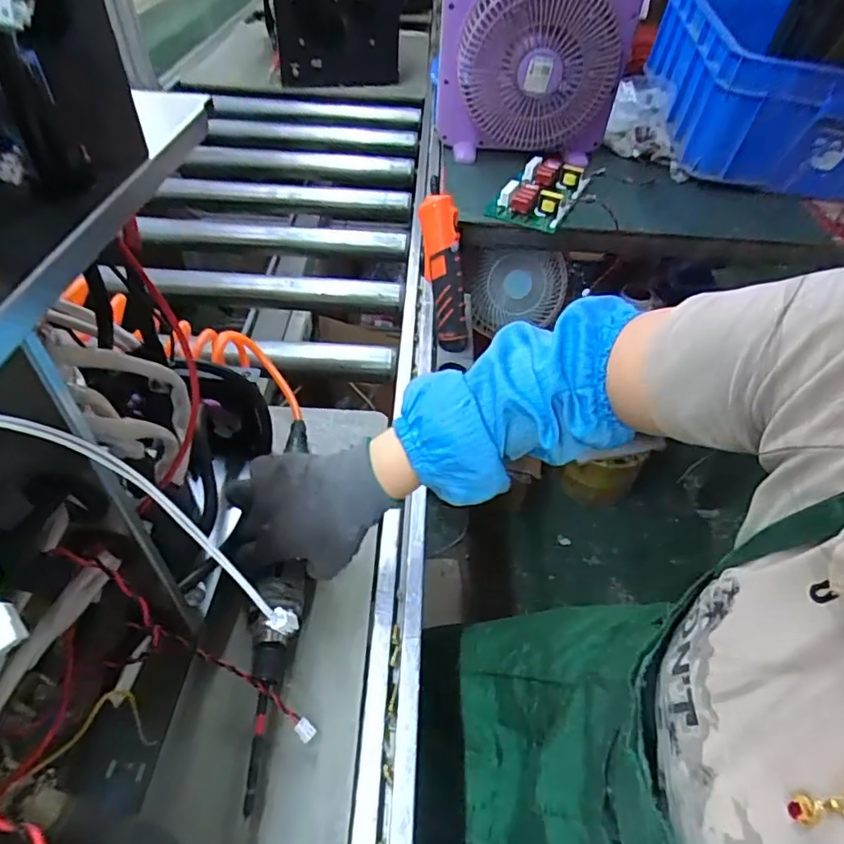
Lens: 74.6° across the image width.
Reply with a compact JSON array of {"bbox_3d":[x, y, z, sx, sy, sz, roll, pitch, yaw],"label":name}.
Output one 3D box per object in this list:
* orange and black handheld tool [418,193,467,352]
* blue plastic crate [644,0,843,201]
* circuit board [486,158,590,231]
[{"bbox_3d":[0.029,-0.188,0.714,0.040,0.191,0.039,-16,22,-19],"label":"orange and black handheld tool"},{"bbox_3d":[0.701,-0.690,1.110,0.404,0.203,0.662,5,47,1],"label":"blue plastic crate"},{"bbox_3d":[0.198,-0.378,0.913,0.116,0.040,0.188,25,50,18],"label":"circuit board"}]

